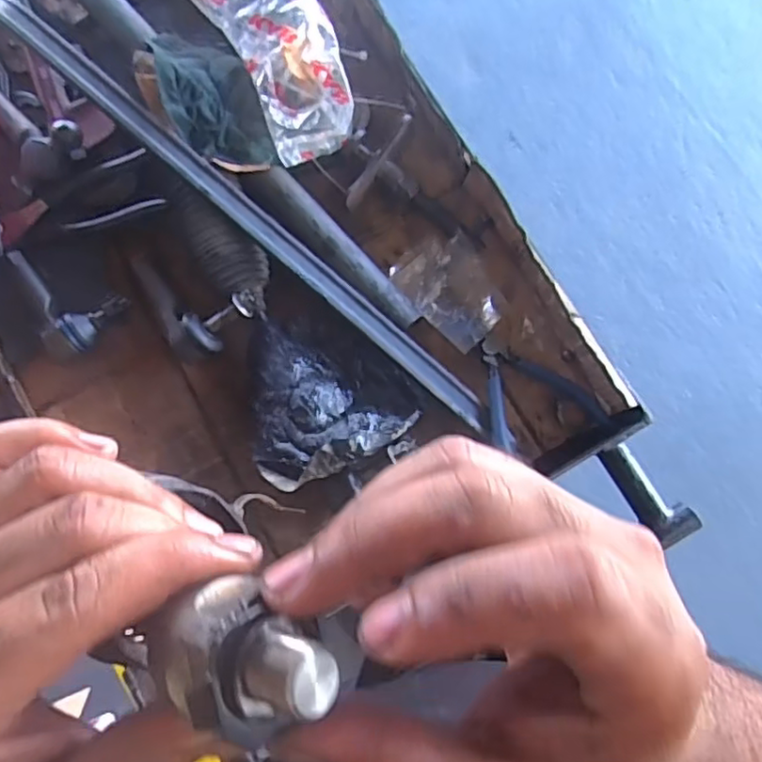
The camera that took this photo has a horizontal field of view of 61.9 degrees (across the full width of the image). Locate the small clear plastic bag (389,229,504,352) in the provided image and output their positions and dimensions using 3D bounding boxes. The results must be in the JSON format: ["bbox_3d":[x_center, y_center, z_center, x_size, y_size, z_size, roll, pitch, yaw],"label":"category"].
[{"bbox_3d":[0.064,-0.080,0.561,0.071,0.020,0.099,-37,82,-6],"label":"small clear plastic bag"}]

